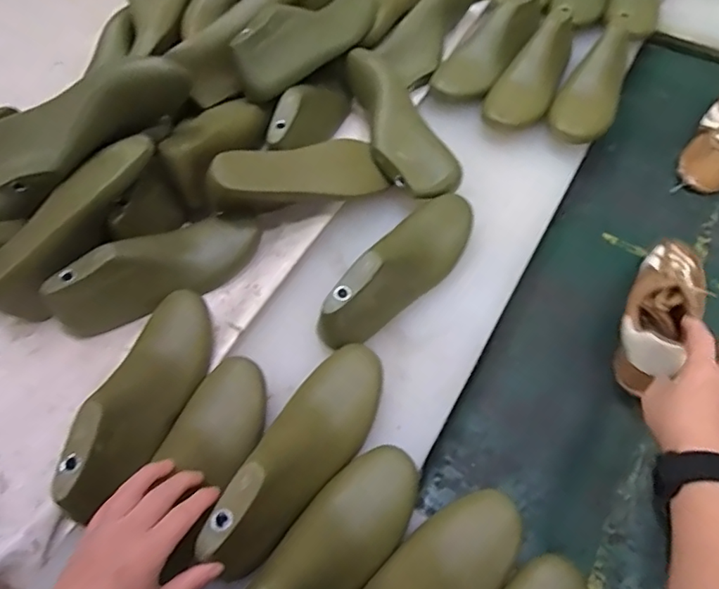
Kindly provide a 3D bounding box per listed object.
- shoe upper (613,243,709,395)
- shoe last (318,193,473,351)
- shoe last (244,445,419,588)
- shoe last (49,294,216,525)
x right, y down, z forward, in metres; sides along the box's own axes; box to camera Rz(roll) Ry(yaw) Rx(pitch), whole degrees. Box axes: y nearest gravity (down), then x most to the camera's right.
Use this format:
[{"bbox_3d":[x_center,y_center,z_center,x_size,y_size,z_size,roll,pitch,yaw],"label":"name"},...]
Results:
[{"bbox_3d":[0.331,0.013,0.583,0.079,0.068,0.194,29,56,19],"label":"shoe upper"},{"bbox_3d":[0.048,-0.035,0.575,0.074,0.069,0.236,29,63,19],"label":"shoe last"},{"bbox_3d":[-0.037,0.209,0.423,0.075,0.070,0.229,38,66,23],"label":"shoe last"},{"bbox_3d":[-0.199,0.088,0.506,0.064,0.056,0.233,9,43,9],"label":"shoe last"}]

